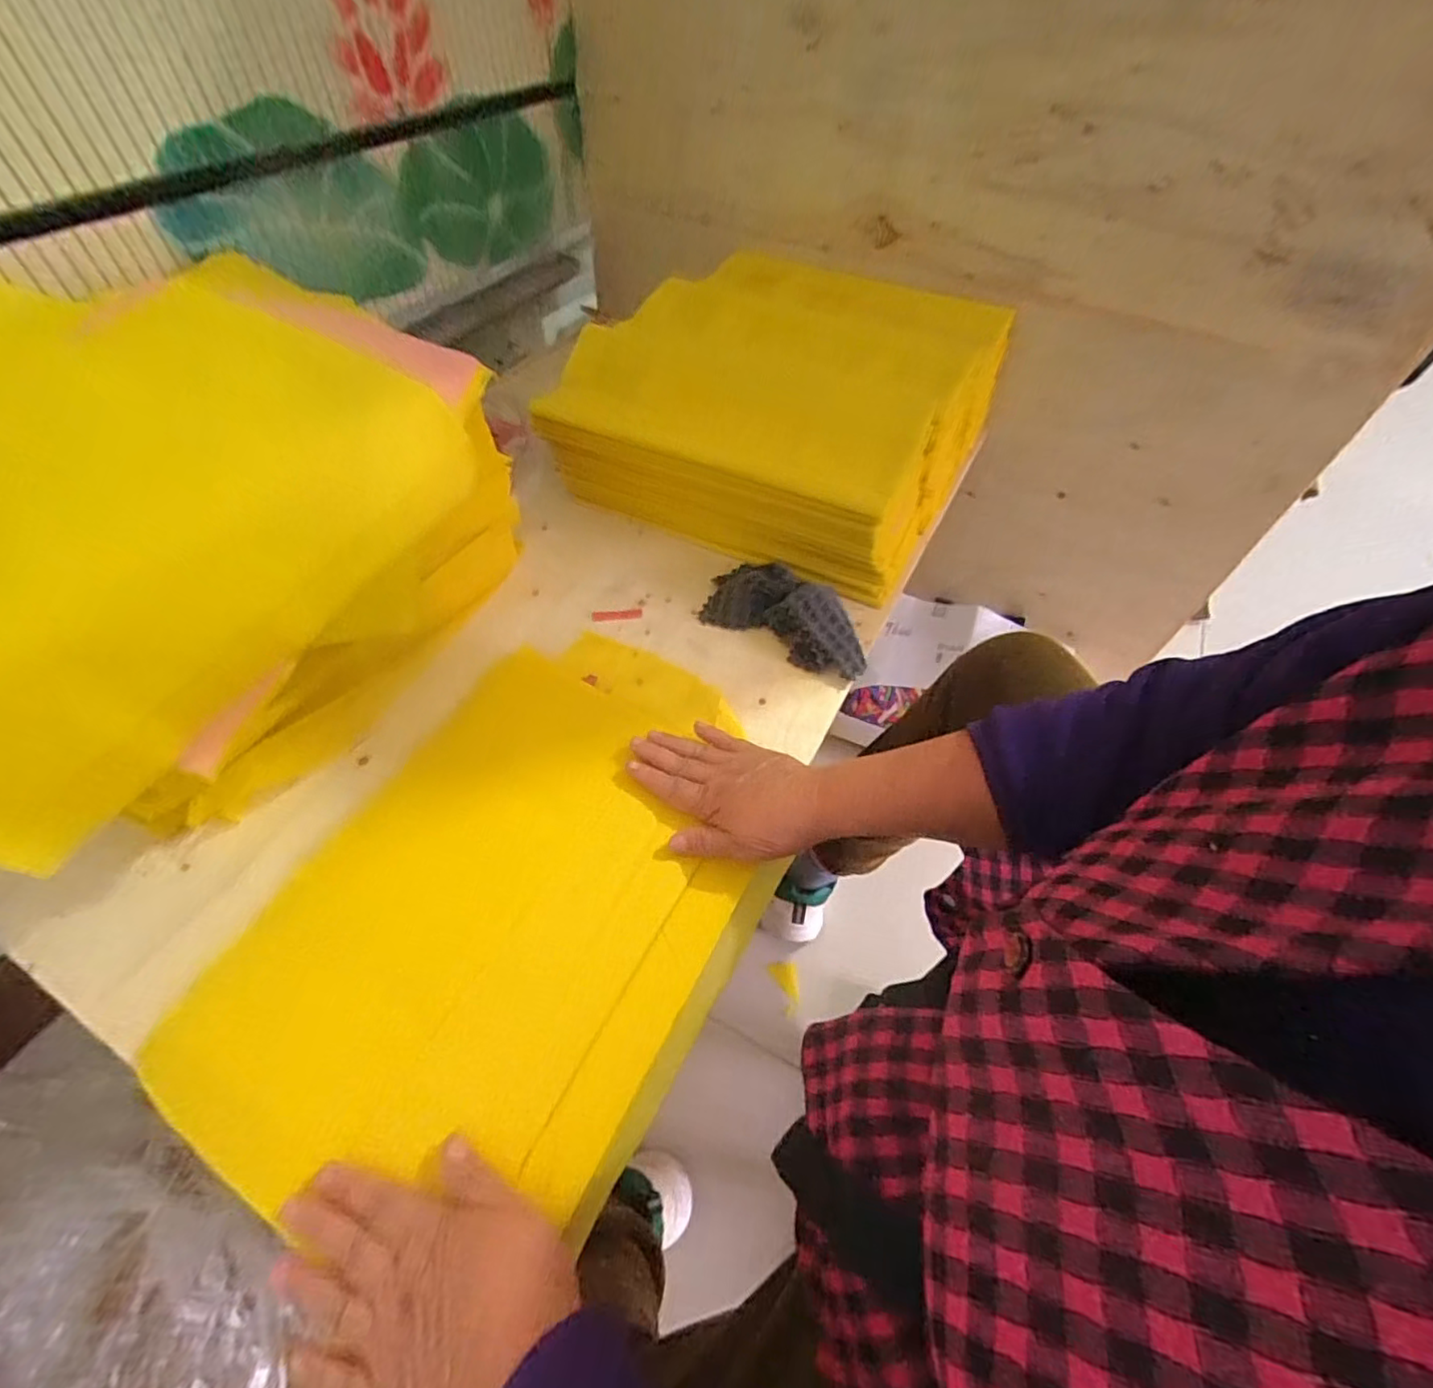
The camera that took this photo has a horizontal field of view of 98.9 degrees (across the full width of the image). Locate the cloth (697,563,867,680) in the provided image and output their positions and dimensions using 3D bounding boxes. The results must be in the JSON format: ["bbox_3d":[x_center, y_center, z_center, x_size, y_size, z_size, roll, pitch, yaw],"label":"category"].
[{"bbox_3d":[0.069,-0.077,0.564,0.163,0.043,0.082,27,56,17],"label":"cloth"}]

